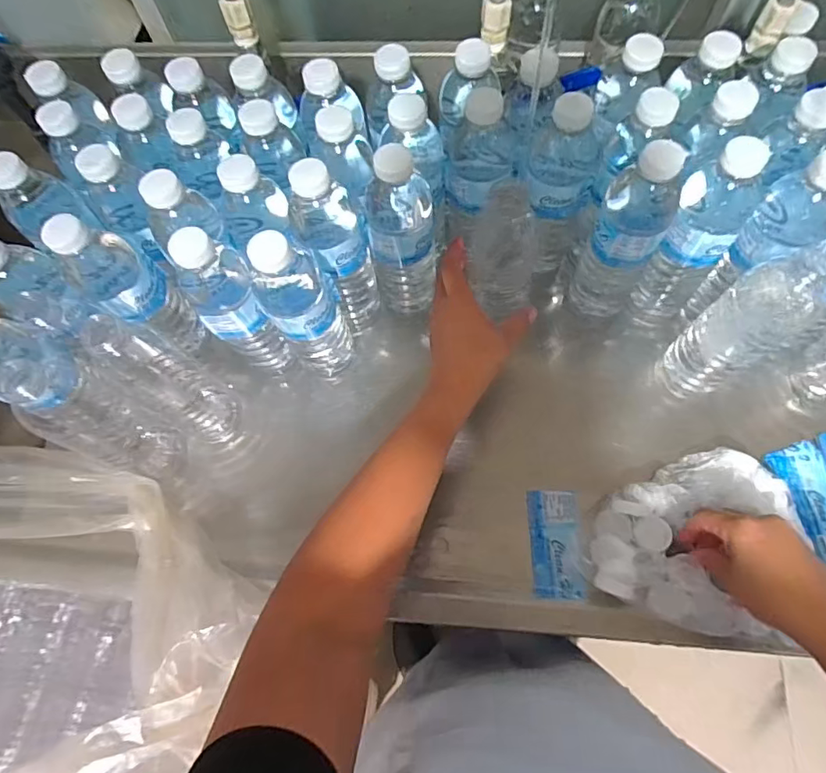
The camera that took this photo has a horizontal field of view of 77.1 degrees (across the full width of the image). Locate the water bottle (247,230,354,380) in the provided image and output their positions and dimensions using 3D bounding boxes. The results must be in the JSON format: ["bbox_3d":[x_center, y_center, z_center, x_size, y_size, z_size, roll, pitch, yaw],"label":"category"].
[{"bbox_3d":[-0.096,-0.067,0.482,0.059,0.218,0.060,-22,68,-6],"label":"water bottle"}]

